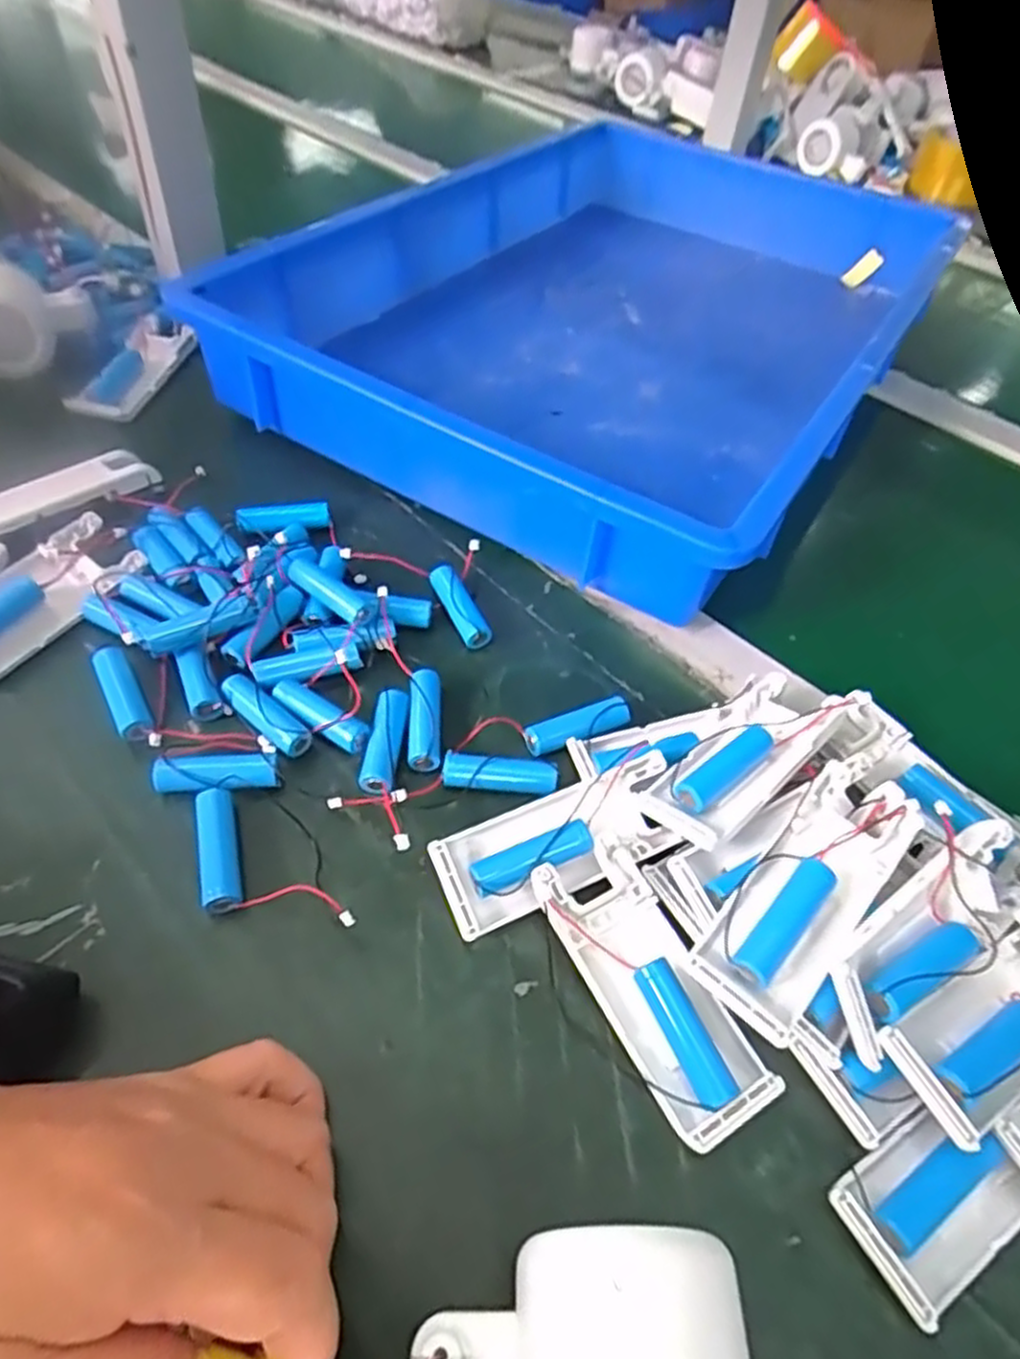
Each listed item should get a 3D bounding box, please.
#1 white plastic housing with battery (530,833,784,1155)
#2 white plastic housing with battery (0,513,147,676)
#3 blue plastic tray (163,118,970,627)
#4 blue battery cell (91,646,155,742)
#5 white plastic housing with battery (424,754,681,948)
[{"bbox_3d":[0.050,0.110,0.275,0.041,0.016,0.102,-21,56,-21],"label":"white plastic housing with battery"},{"bbox_3d":[-0.231,-0.037,0.369,0.035,0.026,0.103,26,53,15],"label":"white plastic housing with battery"},{"bbox_3d":[0.087,-0.293,0.568,0.350,0.101,0.546,24,53,14],"label":"blue plastic tray"},{"bbox_3d":[-0.175,0.007,0.344,0.014,0.013,0.050,-24,57,-23],"label":"blue battery cell"},{"bbox_3d":[0.020,0.065,0.306,0.101,0.019,0.037,-18,55,-19],"label":"white plastic housing with battery"}]

